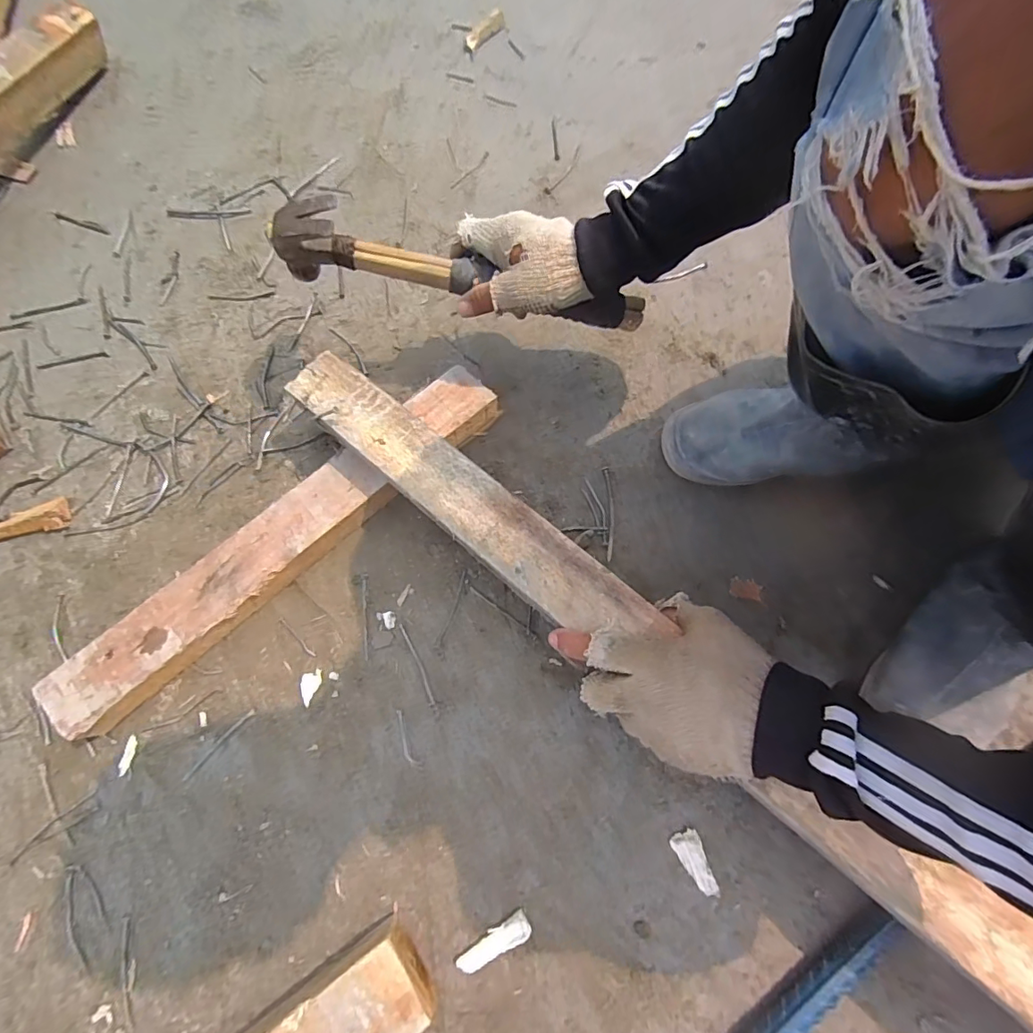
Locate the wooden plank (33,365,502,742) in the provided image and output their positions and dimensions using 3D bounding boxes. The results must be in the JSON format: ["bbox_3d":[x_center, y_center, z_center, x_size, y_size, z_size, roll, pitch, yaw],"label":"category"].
[{"bbox_3d":[-0.207,0.013,0.471,0.452,0.043,0.071,-42,78,-14],"label":"wooden plank"}]

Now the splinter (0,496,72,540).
[{"bbox_3d":[-0.497,0.012,0.478,0.129,0.011,0.030,-17,73,-7],"label":"splinter"}]

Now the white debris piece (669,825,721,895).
[{"bbox_3d":[0.148,0.286,0.415,0.022,0.009,0.049,-24,74,-9],"label":"white debris piece"}]

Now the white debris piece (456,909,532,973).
[{"bbox_3d":[-0.018,0.334,0.393,0.059,0.005,0.019,-26,75,-10],"label":"white debris piece"}]

